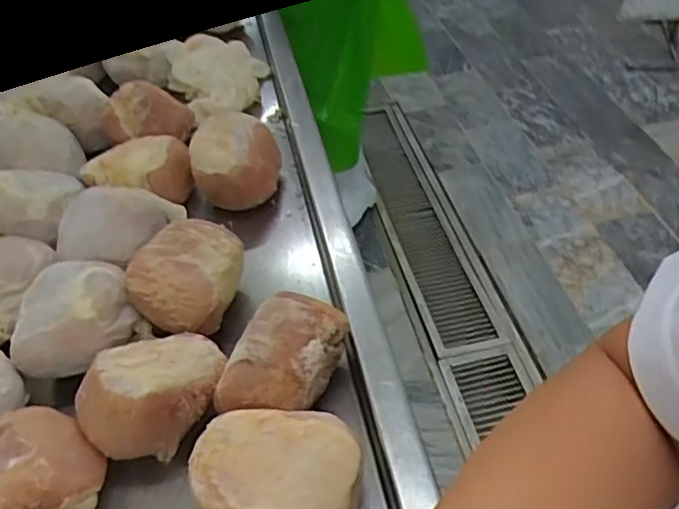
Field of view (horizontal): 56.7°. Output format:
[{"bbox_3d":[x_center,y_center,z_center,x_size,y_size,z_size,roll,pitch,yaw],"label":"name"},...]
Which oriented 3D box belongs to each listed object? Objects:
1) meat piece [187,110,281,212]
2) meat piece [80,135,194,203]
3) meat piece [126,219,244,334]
[{"bbox_3d":[-0.147,-0.128,0.873,0.115,0.088,0.116,1,46,7],"label":"meat piece"},{"bbox_3d":[-0.281,-0.116,0.875,0.151,0.051,0.088,-9,46,-2],"label":"meat piece"},{"bbox_3d":[-0.163,0.023,0.699,0.108,0.069,0.122,20,51,23],"label":"meat piece"}]

